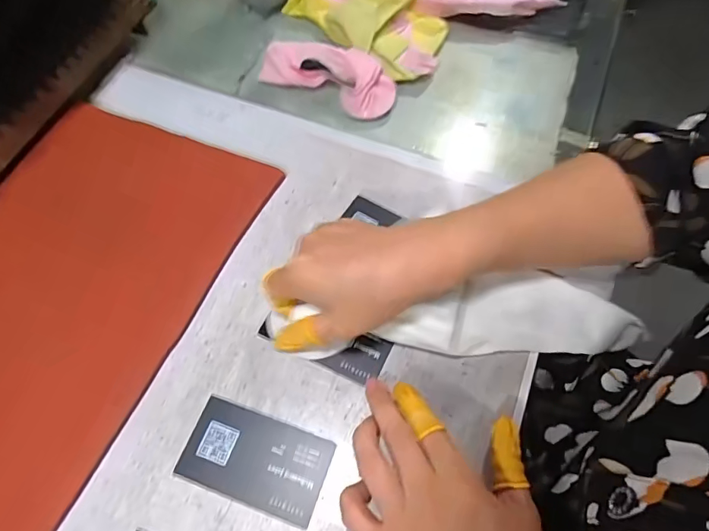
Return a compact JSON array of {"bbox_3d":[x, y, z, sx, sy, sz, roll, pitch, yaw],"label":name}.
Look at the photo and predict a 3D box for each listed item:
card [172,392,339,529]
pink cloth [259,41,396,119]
[{"bbox_3d":[-0.060,0.117,0.287,0.086,0.004,0.049,18,63,10],"label":"card"},{"bbox_3d":[-0.024,-0.173,0.423,0.122,0.029,0.043,24,65,13],"label":"pink cloth"}]

